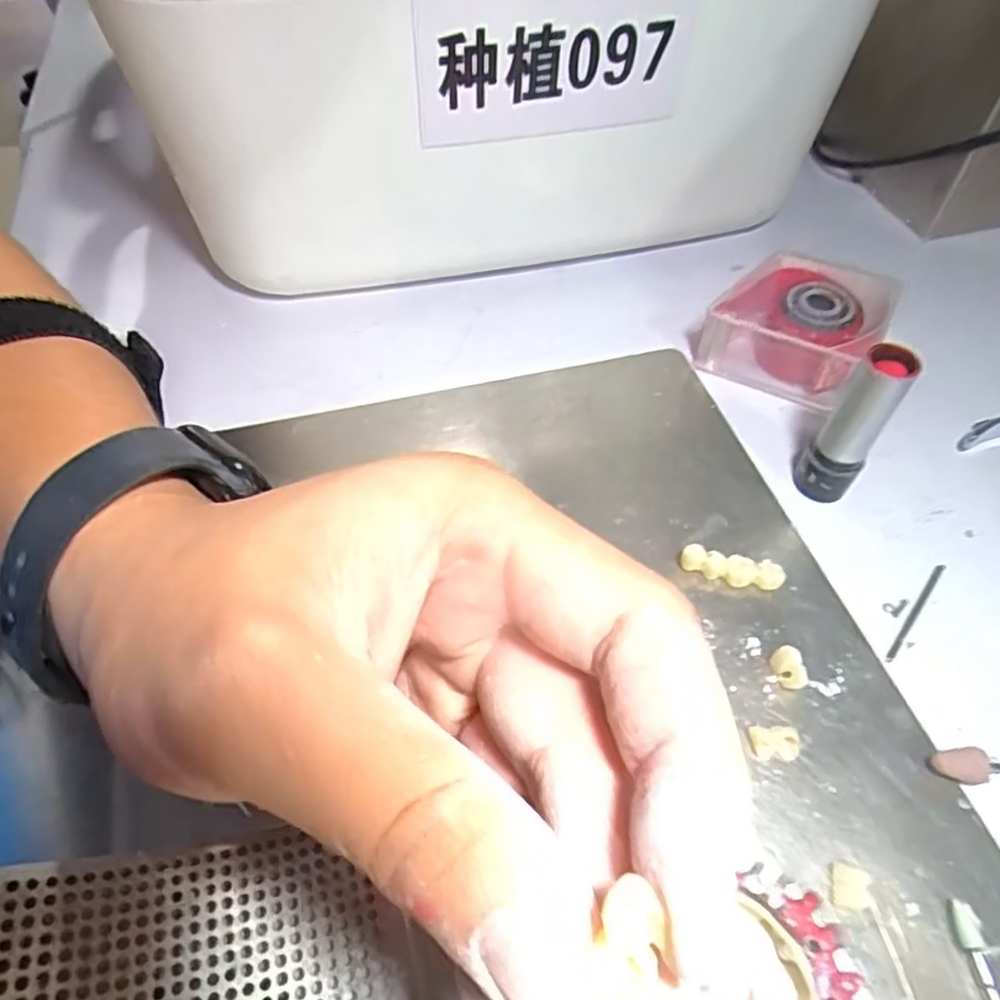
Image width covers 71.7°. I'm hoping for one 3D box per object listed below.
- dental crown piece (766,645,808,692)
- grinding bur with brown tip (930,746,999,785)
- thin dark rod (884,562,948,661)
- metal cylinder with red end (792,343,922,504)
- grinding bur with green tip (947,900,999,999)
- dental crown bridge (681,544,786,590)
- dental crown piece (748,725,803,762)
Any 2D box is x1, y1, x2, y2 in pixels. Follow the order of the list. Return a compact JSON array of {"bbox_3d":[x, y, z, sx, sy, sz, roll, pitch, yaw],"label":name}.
[{"bbox_3d":[0.084,0.050,0.204,0.009,0.008,0.012,-8,53,-7],"label":"dental crown piece"},{"bbox_3d":[0.140,0.073,0.188,0.044,0.008,0.008,0,53,0],"label":"grinding bur with brown tip"},{"bbox_3d":[0.133,0.035,0.220,0.004,0.004,0.044,35,62,23],"label":"thin dark rod"},{"bbox_3d":[0.116,-0.023,0.228,0.019,0.059,0.017,29,58,20],"label":"metal cylinder with red end"},{"bbox_3d":[0.115,0.117,0.157,0.008,0.004,0.045,-4,53,-4],"label":"grinding bur with green tip"},{"bbox_3d":[0.075,0.022,0.225,0.033,0.010,0.008,8,53,6],"label":"dental crown bridge"},{"bbox_3d":[0.076,0.068,0.192,0.013,0.006,0.009,2,53,1],"label":"dental crown piece"}]

